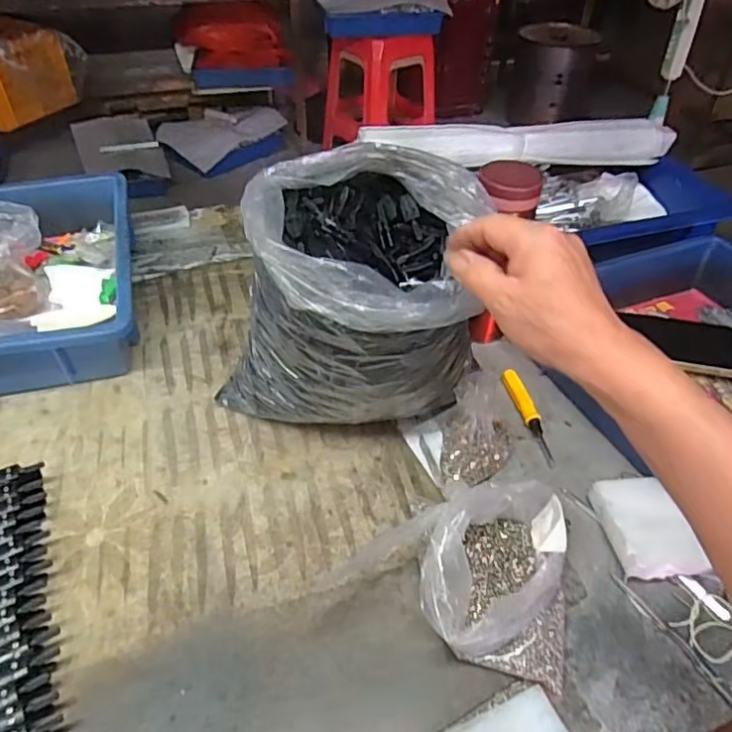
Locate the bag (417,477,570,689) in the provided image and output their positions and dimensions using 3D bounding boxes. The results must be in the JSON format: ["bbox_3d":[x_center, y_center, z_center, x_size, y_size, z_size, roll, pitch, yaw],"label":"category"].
[{"bbox_3d":[0.093,0.142,0.423,0.109,0.056,0.143,11,44,9],"label":"bag"}]

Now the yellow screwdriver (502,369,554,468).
[{"bbox_3d":[0.160,0.047,0.555,0.013,0.018,0.112,-8,45,-11],"label":"yellow screwdriver"}]

